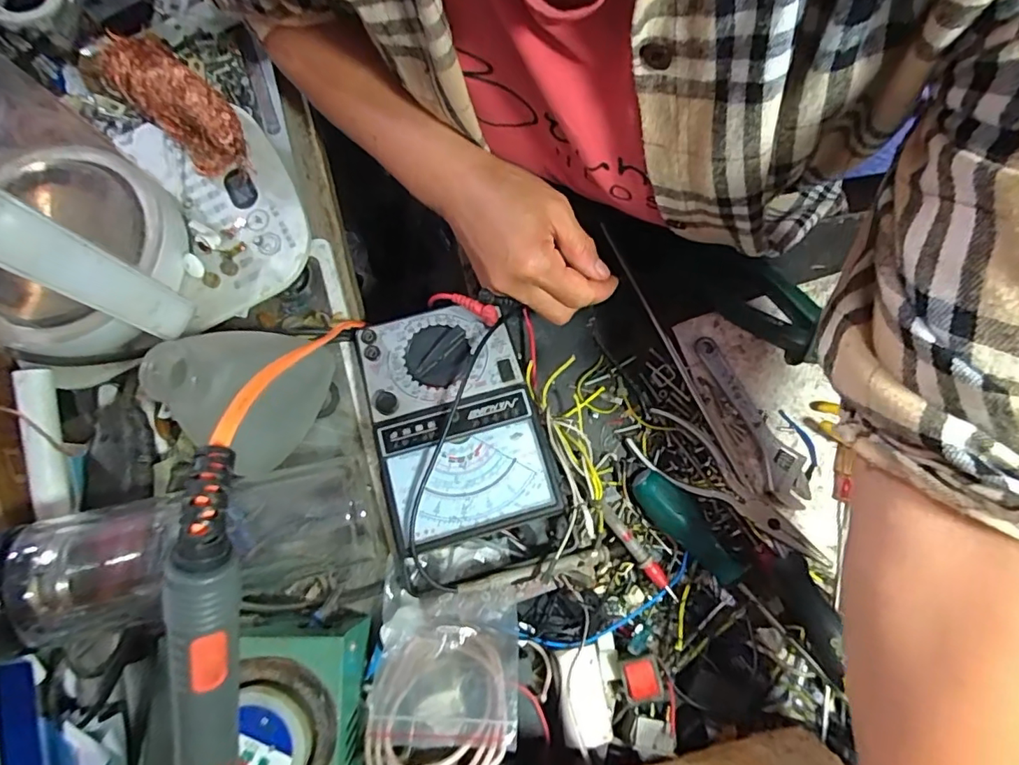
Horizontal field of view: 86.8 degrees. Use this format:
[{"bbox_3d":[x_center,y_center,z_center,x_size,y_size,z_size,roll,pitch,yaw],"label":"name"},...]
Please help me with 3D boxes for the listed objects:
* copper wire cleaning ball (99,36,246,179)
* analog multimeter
[{"bbox_3d":[-0.246,-0.206,0.392,0.151,0.048,0.047,42,82,8],"label":"copper wire cleaning ball"},{"bbox_3d":[-0.039,0.026,0.383,0.118,0.044,0.162,-14,79,-2],"label":"analog multimeter"}]

